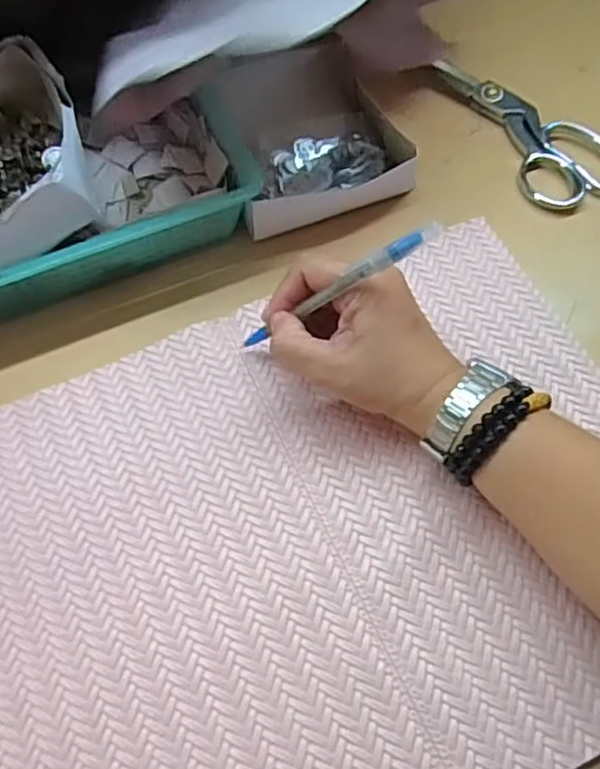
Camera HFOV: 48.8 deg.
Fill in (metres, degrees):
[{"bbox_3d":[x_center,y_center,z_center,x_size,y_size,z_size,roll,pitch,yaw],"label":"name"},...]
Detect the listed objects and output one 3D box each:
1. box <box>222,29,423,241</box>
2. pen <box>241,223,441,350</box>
[{"bbox_3d":[0.004,-0.184,0.480,0.116,0.034,0.131,-19,64,-7],"label":"box"},{"bbox_3d":[0.015,-0.050,0.364,0.010,0.155,0.009,24,58,-32],"label":"pen"}]

